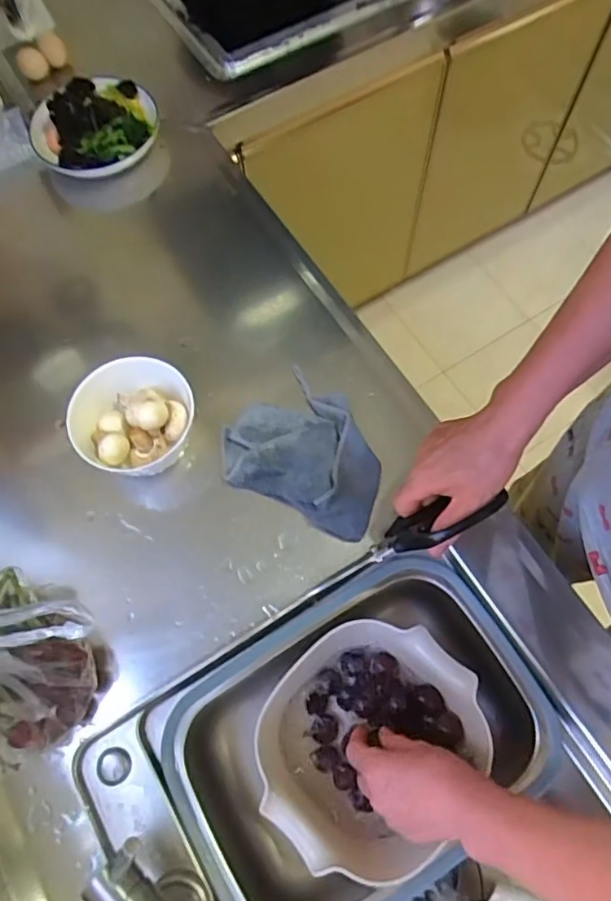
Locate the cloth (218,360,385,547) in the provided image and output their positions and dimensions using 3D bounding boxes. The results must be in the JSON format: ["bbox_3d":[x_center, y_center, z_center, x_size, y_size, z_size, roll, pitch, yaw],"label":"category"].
[{"bbox_3d":[0.005,-0.005,0.610,0.176,0.034,0.144,25,71,11],"label":"cloth"}]

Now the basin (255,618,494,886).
[{"bbox_3d":[0.061,0.281,0.564,0.183,0.074,0.217,40,75,16],"label":"basin"}]

